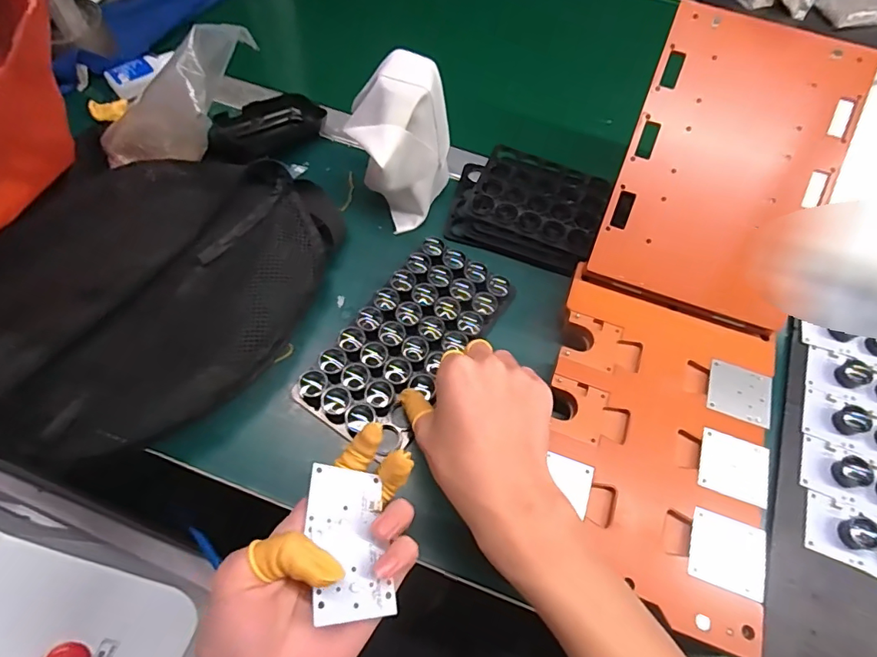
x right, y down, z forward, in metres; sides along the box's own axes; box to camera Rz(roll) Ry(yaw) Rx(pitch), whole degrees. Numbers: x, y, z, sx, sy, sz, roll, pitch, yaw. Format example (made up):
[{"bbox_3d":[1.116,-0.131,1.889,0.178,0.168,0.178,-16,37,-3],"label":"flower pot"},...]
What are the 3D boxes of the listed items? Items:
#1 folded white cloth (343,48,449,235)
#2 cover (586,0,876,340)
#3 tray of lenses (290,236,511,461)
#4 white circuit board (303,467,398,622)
[{"bbox_3d":[-0.032,-0.159,0.437,0.091,0.121,0.090,-4,64,-3],"label":"folded white cloth"},{"bbox_3d":[0.236,-0.131,0.397,0.158,0.008,0.234,19,93,4],"label":"cover"},{"bbox_3d":[-0.024,0.009,0.409,0.098,0.024,0.187,37,68,15],"label":"tray of lenses"},{"bbox_3d":[-0.051,0.114,0.271,0.040,0.004,0.077,7,49,-30],"label":"white circuit board"}]

